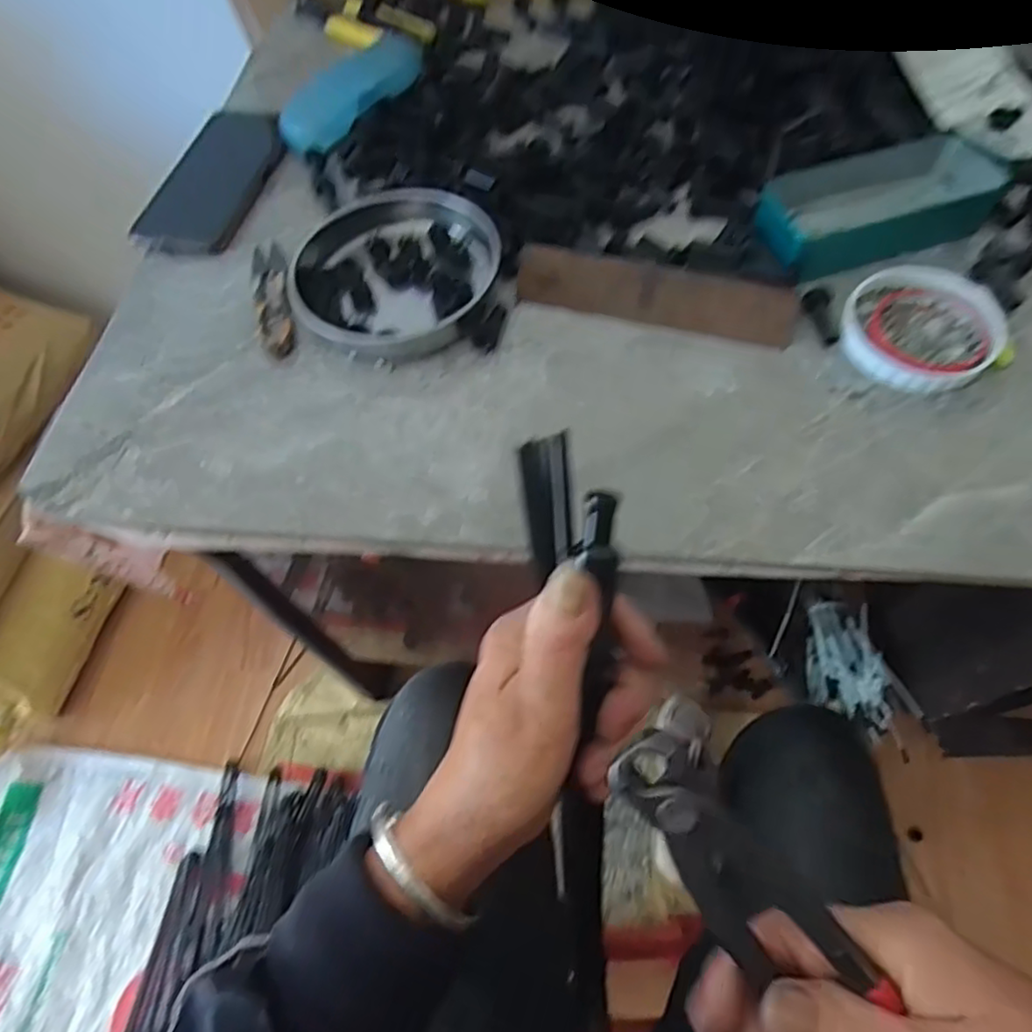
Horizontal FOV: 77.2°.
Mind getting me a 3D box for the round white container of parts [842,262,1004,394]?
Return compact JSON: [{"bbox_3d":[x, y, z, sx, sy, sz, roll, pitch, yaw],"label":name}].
[{"bbox_3d":[0.259,-0.121,0.415,0.091,0.013,0.100,-2,61,3],"label":"round white container of parts"}]

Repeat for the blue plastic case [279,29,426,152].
[{"bbox_3d":[-0.140,-0.375,0.566,0.052,0.024,0.175,28,67,18],"label":"blue plastic case"}]

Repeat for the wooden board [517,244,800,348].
[{"bbox_3d":[0.090,-0.146,0.427,0.180,0.038,0.012,14,24,12],"label":"wooden board"}]

